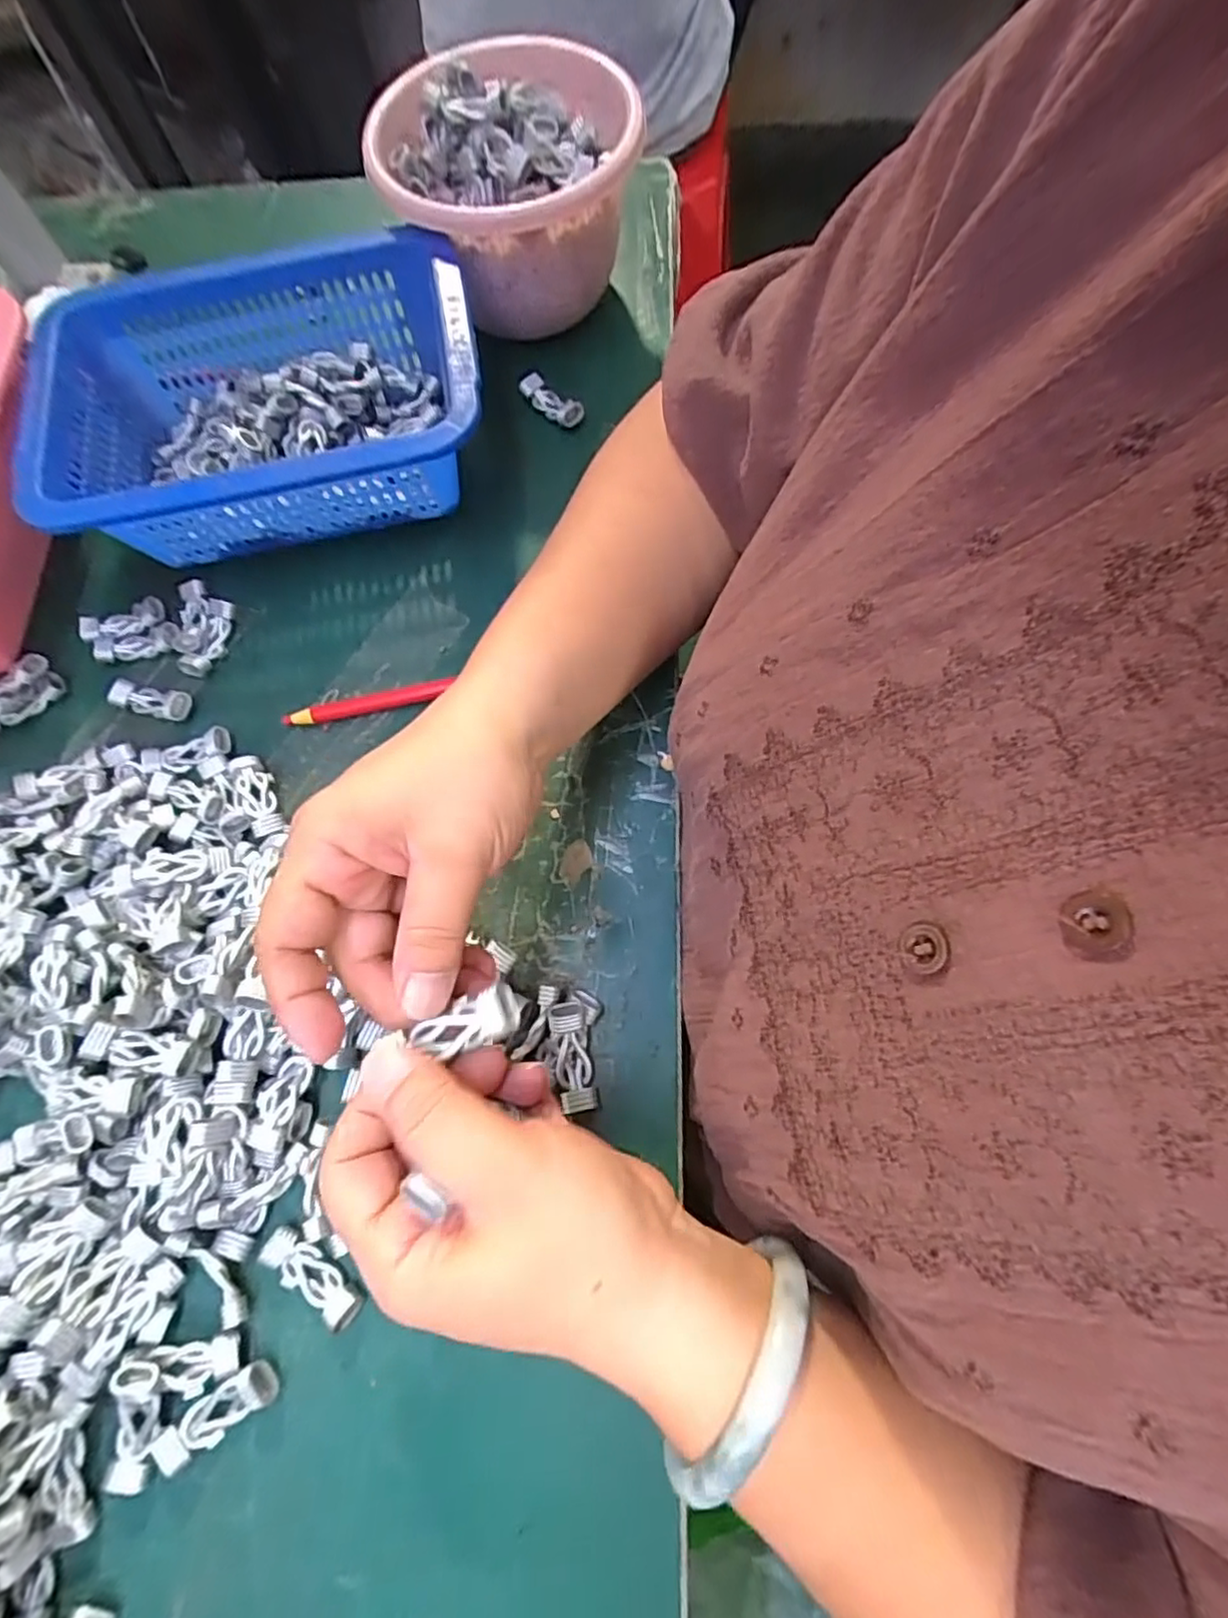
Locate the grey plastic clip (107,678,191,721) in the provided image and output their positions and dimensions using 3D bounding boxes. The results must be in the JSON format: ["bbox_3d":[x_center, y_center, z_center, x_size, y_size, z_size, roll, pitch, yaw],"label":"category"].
[{"bbox_3d":[-0.247,-0.059,0.350,0.045,0.009,0.016,16,73,7],"label":"grey plastic clip"}]

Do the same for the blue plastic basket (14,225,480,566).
[{"bbox_3d":[-0.182,-0.206,0.359,0.222,0.085,0.150,-9,71,-1],"label":"blue plastic basket"}]

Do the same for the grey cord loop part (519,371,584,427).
[{"bbox_3d":[-0.038,-0.248,0.398,0.044,0.016,0.016,43,78,14],"label":"grey cord loop part"}]

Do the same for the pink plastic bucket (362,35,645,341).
[{"bbox_3d":[-0.056,-0.365,0.386,0.136,0.097,0.160,-6,71,0],"label":"pink plastic bucket"}]

